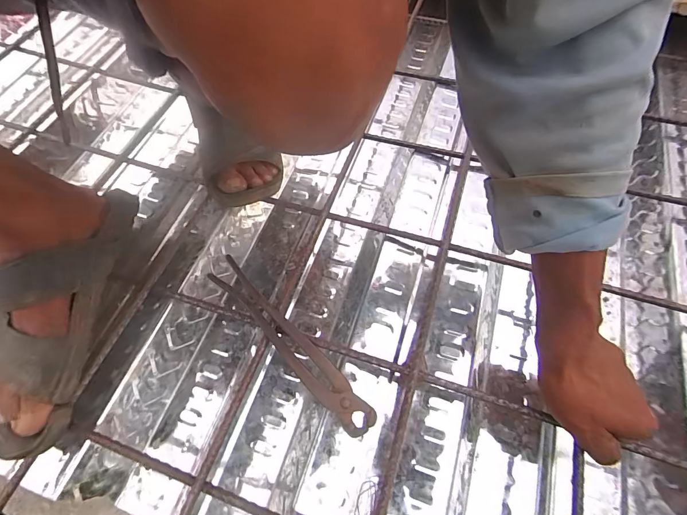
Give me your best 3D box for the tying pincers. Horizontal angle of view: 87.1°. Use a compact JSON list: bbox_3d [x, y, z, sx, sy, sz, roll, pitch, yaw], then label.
[{"bbox_3d":[-0.054,0.083,0.358,0.030,0.030,0.213,-41,68,-18],"label":"tying pincers"}]

